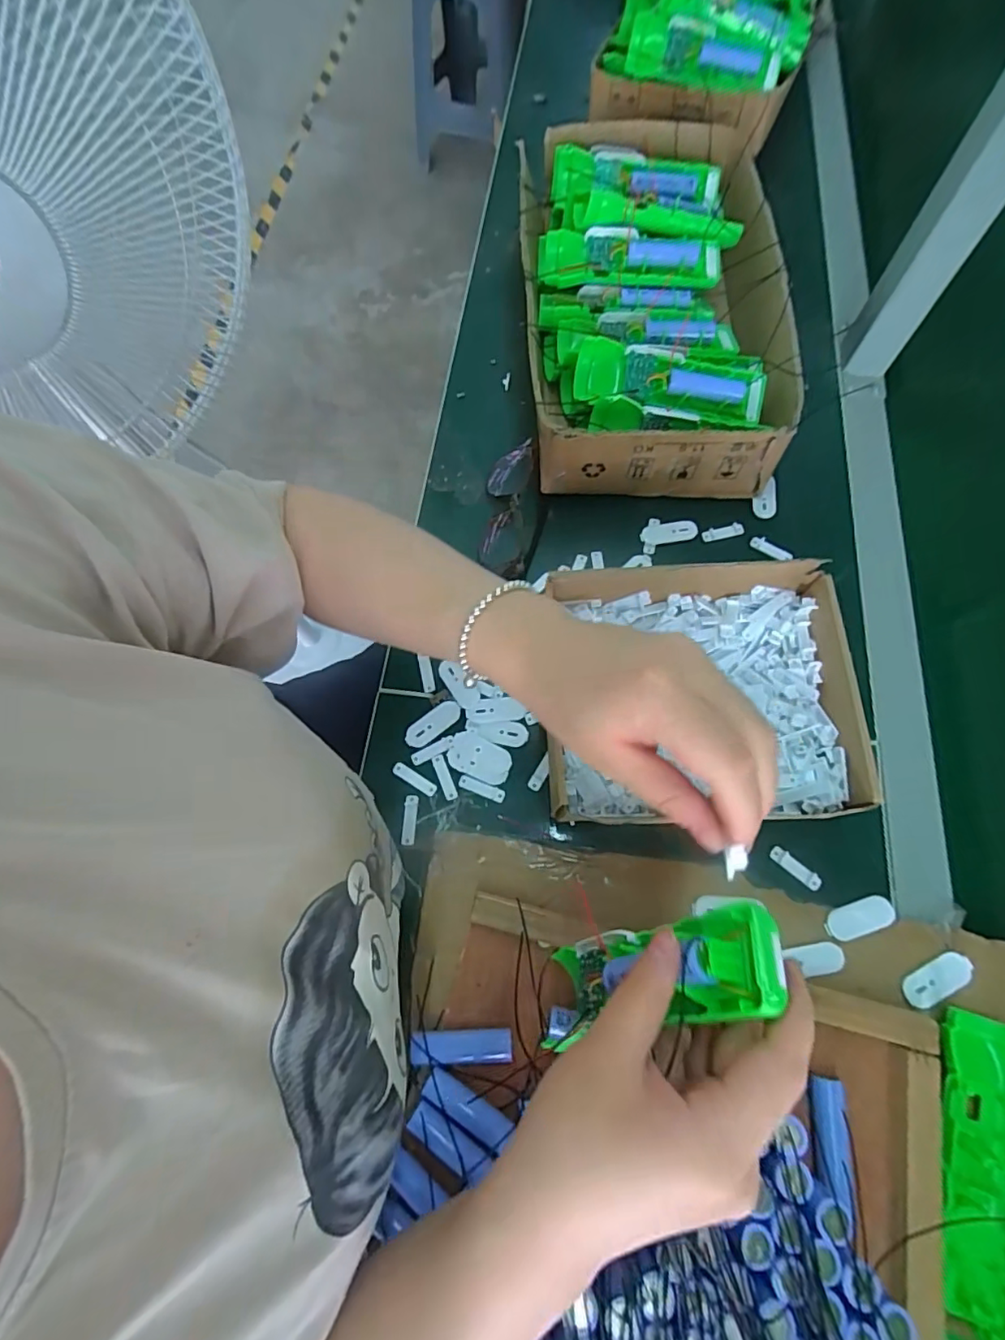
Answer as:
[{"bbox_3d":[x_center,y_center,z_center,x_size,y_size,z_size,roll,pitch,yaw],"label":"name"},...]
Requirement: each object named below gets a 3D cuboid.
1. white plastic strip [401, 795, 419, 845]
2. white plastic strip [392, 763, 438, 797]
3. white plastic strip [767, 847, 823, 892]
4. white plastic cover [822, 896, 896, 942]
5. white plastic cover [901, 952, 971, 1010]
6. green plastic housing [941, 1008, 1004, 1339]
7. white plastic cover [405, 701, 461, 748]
[{"bbox_3d":[-0.072,0.117,0.433,0.010,0.004,0.037,6,72,-10],"label":"white plastic strip"},{"bbox_3d":[-0.069,0.087,0.441,0.039,0.004,0.010,32,80,4],"label":"white plastic strip"},{"bbox_3d":[0.213,0.144,0.404,0.039,0.004,0.011,39,75,16],"label":"white plastic strip"},{"bbox_3d":[0.248,0.173,0.387,0.051,0.006,0.021,-17,69,-4],"label":"white plastic cover"},{"bbox_3d":[0.291,0.207,0.371,0.050,0.004,0.020,-26,70,-8],"label":"white plastic cover"},{"bbox_3d":[0.287,0.298,0.326,0.056,0.020,0.164,12,70,7],"label":"green plastic housing"},{"bbox_3d":[-0.057,0.045,0.459,0.050,0.006,0.021,-34,71,-10],"label":"white plastic cover"}]

